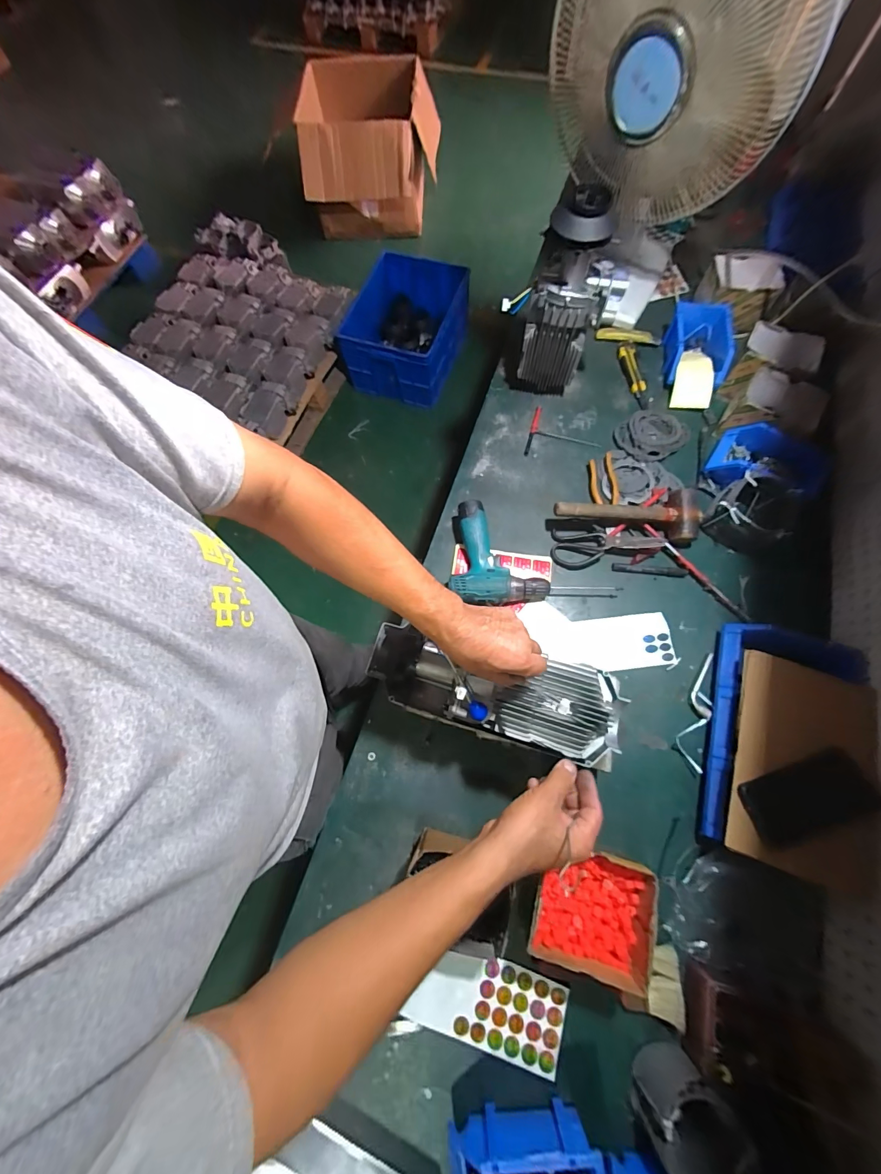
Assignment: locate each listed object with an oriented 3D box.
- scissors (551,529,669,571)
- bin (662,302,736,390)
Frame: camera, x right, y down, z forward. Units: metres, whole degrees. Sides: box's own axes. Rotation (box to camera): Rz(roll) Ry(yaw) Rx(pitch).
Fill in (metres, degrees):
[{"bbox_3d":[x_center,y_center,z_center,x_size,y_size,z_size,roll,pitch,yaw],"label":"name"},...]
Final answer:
[{"bbox_3d":[0.319,-0.078,0.747,0.201,0.018,0.080,-5,71,15],"label":"scissors"},{"bbox_3d":[0.585,-0.548,0.882,0.135,0.065,0.189,14,72,6],"label":"bin"}]

